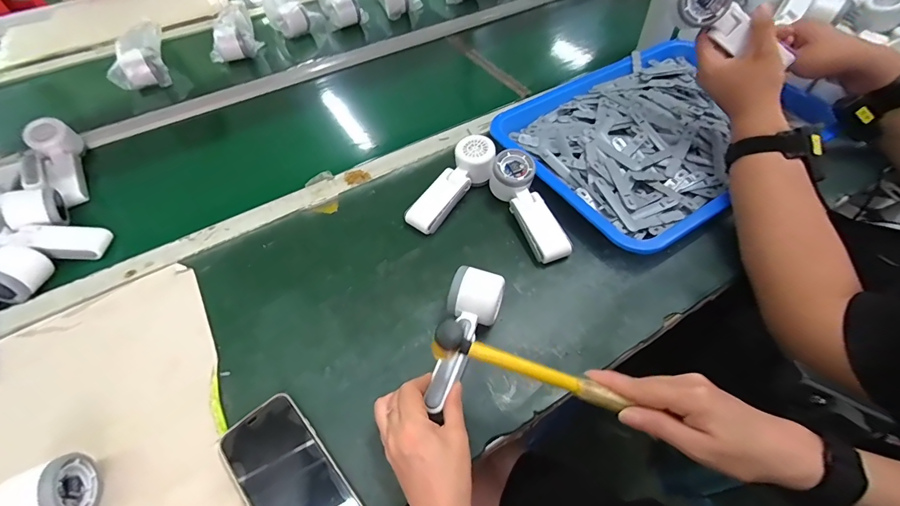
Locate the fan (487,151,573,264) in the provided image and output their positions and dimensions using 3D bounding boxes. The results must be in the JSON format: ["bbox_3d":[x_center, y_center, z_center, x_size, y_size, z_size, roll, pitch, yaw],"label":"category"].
[{"bbox_3d":[0.109,-0.065,0.541,0.055,0.055,0.162,-19,56,-12],"label":"fan"}]

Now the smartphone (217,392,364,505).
[{"bbox_3d":[-0.149,0.214,0.379,0.077,0.017,0.160,-37,60,-22],"label":"smartphone"}]

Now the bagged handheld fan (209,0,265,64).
[{"bbox_3d":[-0.455,-0.462,0.852,0.079,0.070,0.113,9,54,10],"label":"bagged handheld fan"}]

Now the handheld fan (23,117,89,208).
[{"bbox_3d":[-0.606,-0.134,0.634,0.058,0.051,0.167,-28,75,-18],"label":"handheld fan"}]

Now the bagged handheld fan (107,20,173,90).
[{"bbox_3d":[-0.628,-0.392,0.813,0.099,0.064,0.149,-18,54,-11],"label":"bagged handheld fan"}]

